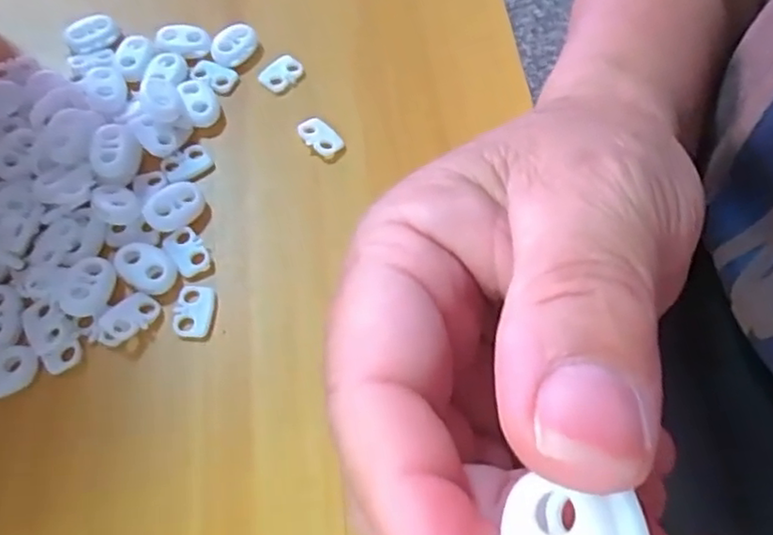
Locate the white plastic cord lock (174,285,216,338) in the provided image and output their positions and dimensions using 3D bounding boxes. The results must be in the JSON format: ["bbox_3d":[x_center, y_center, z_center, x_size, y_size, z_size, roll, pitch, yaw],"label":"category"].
[{"bbox_3d":[-0.064,0.014,0.217,0.012,0.004,0.019,1,62,-4],"label":"white plastic cord lock"}]

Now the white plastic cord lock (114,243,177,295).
[{"bbox_3d":[-0.082,-0.001,0.221,0.021,0.004,0.016,32,64,12],"label":"white plastic cord lock"}]

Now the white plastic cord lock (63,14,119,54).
[{"bbox_3d":[-0.123,-0.097,0.270,0.021,0.008,0.012,-21,65,-14],"label":"white plastic cord lock"}]

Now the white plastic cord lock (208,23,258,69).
[{"bbox_3d":[-0.063,-0.093,0.271,0.021,0.006,0.015,-36,70,-21],"label":"white plastic cord lock"}]

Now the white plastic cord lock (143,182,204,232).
[{"bbox_3d":[-0.076,-0.022,0.232,0.016,0.006,0.021,38,66,15],"label":"white plastic cord lock"}]

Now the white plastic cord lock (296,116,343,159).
[{"bbox_3d":[-0.026,-0.051,0.254,0.019,0.004,0.013,41,67,17],"label":"white plastic cord lock"}]

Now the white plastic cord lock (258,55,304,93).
[{"bbox_3d":[-0.043,-0.080,0.269,0.018,0.005,0.012,-38,71,-21],"label":"white plastic cord lock"}]

